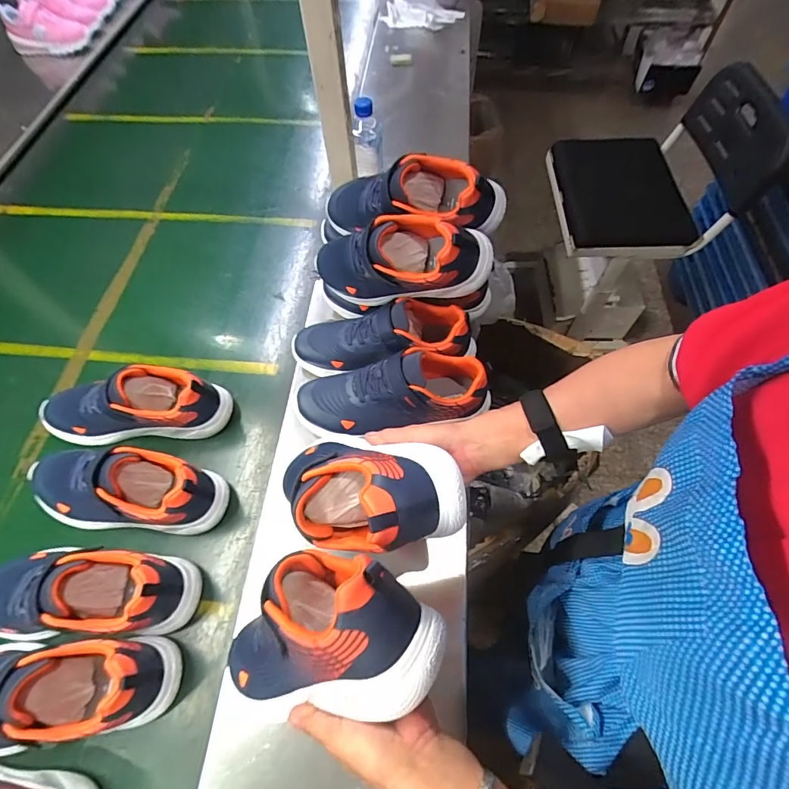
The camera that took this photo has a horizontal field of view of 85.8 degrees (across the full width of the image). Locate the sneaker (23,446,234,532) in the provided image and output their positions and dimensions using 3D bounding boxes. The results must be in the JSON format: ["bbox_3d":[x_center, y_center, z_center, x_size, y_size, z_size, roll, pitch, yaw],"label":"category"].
[{"bbox_3d":[-0.350,0.116,0.538,0.261,0.096,0.091,5,62,5],"label":"sneaker"}]

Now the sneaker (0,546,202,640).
[{"bbox_3d":[-0.366,0.222,0.485,0.253,0.109,0.094,1,61,2],"label":"sneaker"}]

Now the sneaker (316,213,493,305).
[{"bbox_3d":[-0.014,-0.183,0.583,0.266,0.120,0.100,4,58,34],"label":"sneaker"}]

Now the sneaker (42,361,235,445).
[{"bbox_3d":[-0.380,0.008,0.599,0.266,0.105,0.084,-4,61,0],"label":"sneaker"}]

